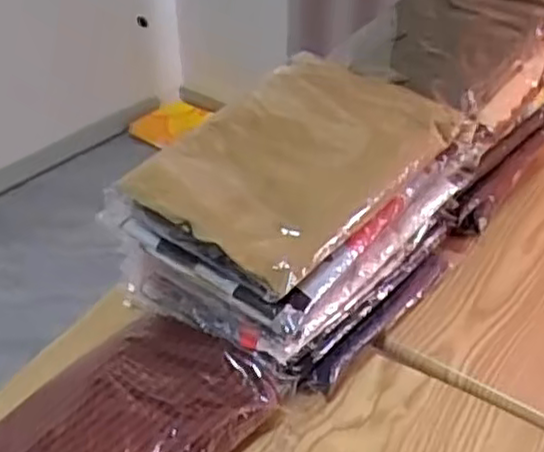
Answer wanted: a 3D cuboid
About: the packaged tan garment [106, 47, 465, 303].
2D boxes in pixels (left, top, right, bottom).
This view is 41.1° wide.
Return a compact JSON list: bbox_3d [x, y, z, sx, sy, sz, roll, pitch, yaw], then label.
[{"bbox_3d":[0.023,-0.071,0.683,0.205,0.024,0.268,30,56,31],"label":"packaged tan garment"}]

